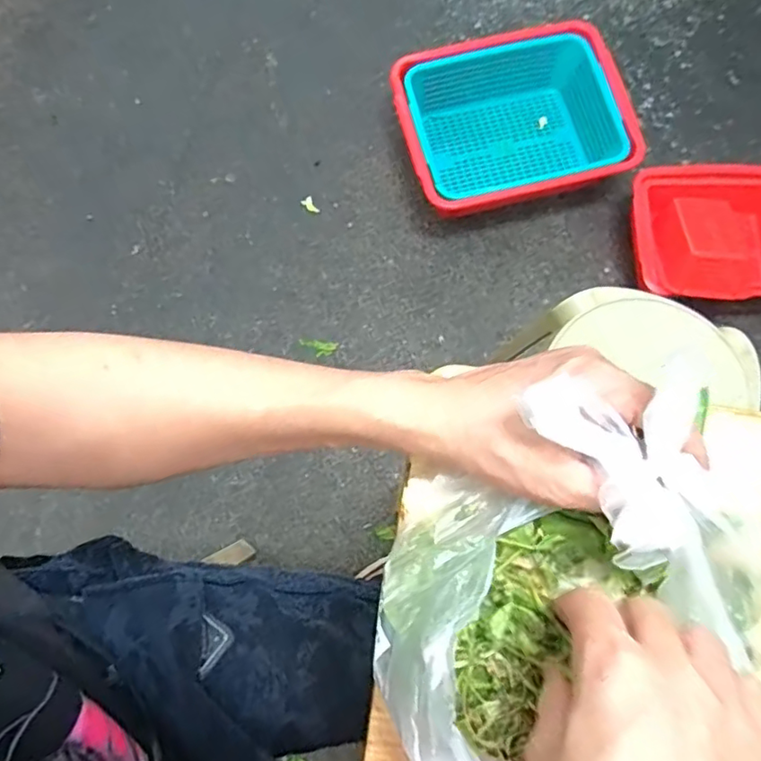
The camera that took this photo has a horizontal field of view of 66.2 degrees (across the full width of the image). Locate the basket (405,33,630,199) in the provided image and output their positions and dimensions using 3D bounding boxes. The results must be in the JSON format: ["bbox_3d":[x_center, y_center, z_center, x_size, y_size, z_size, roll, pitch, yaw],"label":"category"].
[{"bbox_3d":[0.268,-0.504,1.186,0.395,0.161,0.301,-16,78,-4],"label":"basket"}]

